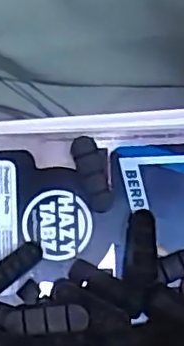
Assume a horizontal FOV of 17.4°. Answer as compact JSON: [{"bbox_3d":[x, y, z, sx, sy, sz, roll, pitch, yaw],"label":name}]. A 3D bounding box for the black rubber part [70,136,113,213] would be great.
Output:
[{"bbox_3d":[0.000,0.000,0.374,0.021,0.005,0.047,-10,79,-2],"label":"black rubber part"}]

